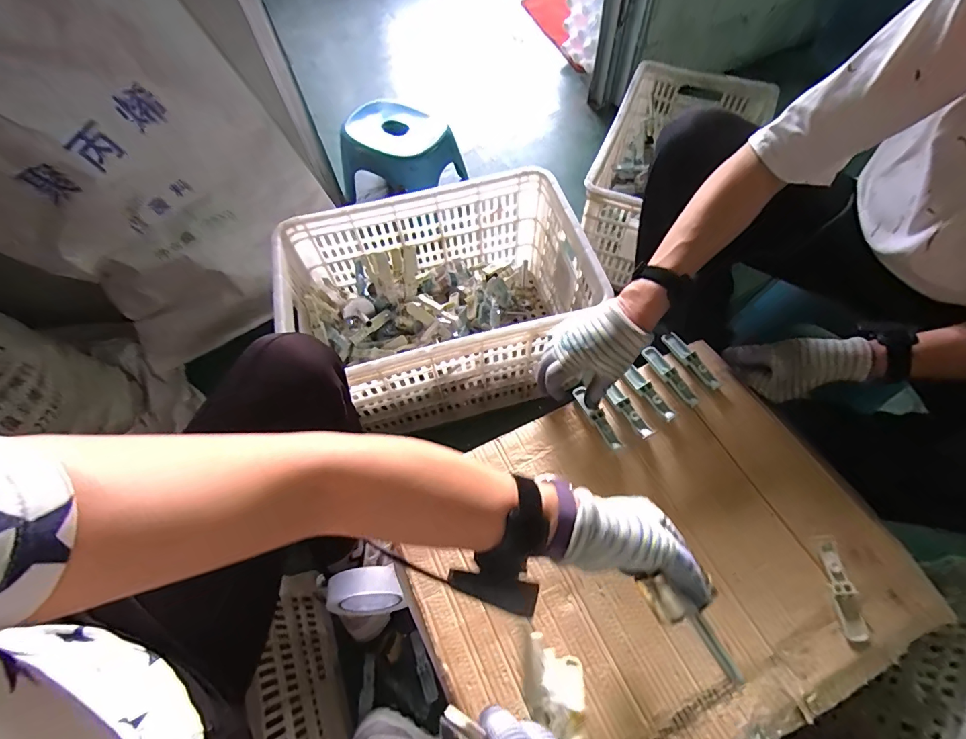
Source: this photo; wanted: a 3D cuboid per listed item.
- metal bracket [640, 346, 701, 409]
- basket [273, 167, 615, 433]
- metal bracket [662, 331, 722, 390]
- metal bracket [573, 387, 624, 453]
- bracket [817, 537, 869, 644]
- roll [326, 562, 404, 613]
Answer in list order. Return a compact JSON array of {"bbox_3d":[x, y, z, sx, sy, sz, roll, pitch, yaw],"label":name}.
[{"bbox_3d":[0.254,0.010,0.591,0.023,0.006,0.093,-26,63,-10],"label":"metal bracket"},{"bbox_3d":[-0.081,-0.117,0.845,0.524,0.265,0.343,-14,62,-4],"label":"basket"},{"bbox_3d":[0.285,-0.014,0.601,0.023,0.007,0.097,-25,63,-10],"label":"metal bracket"},{"bbox_3d":[0.151,0.066,0.571,0.017,0.014,0.091,-25,63,-10],"label":"metal bracket"},{"bbox_3d":[0.382,0.234,0.467,0.023,0.019,0.095,-3,62,2],"label":"bracket"},{"bbox_3d":[-0.155,0.296,0.585,0.102,0.086,0.050,-9,62,-1],"label":"roll"}]

